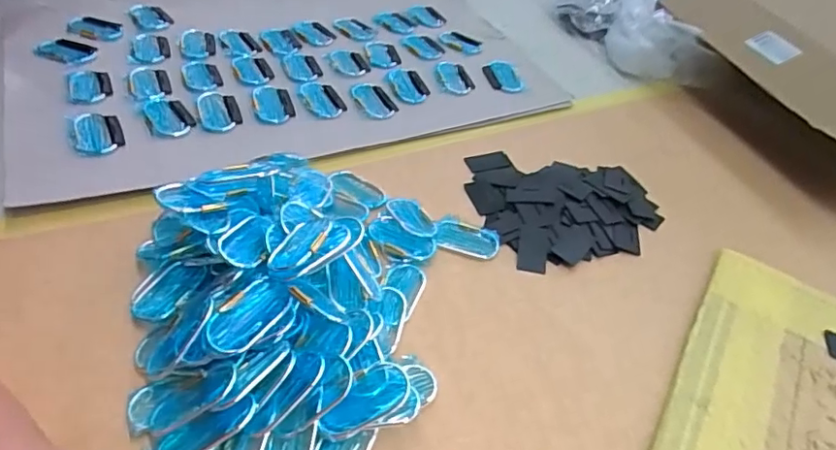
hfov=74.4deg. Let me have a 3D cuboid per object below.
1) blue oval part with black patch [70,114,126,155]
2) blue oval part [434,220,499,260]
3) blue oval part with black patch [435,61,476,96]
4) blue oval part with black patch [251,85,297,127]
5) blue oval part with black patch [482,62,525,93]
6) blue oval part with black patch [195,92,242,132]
[{"bbox_3d":[-0.283,-0.082,0.487,0.039,0.007,0.053,-15,49,-21],"label":"blue oval part with black patch"},{"bbox_3d":[0.042,0.011,0.464,0.053,0.008,0.032,11,45,3],"label":"blue oval part"},{"bbox_3d":[0.042,-0.170,0.632,0.038,0.005,0.063,-8,47,-15],"label":"blue oval part with black patch"},{"bbox_3d":[-0.146,-0.122,0.556,0.038,0.007,0.062,-10,47,-17],"label":"blue oval part with black patch"},{"bbox_3d":[0.101,-0.174,0.646,0.040,0.006,0.053,-8,47,-15],"label":"blue oval part with black patch"},{"bbox_3d":[-0.194,-0.110,0.536,0.038,0.010,0.056,-14,48,-20],"label":"blue oval part with black patch"}]

